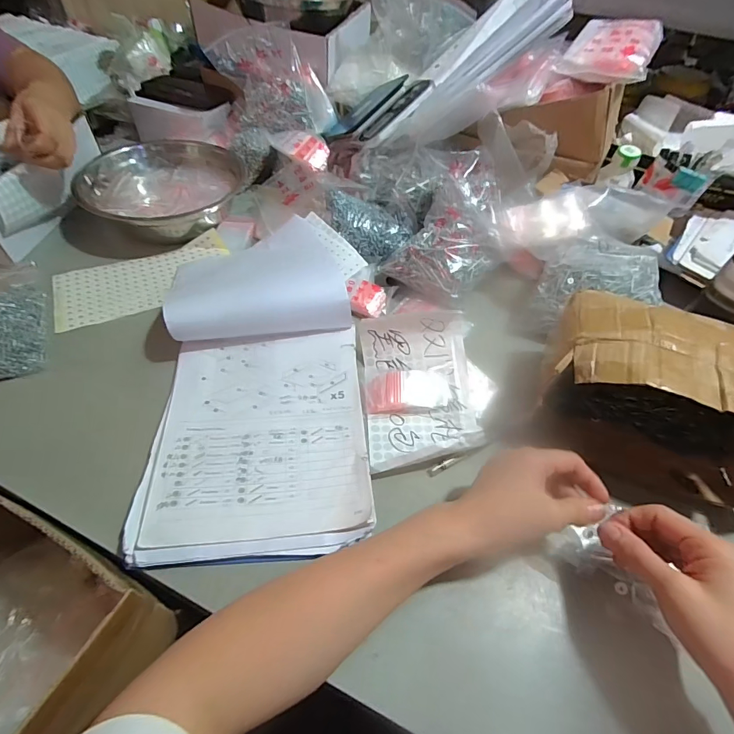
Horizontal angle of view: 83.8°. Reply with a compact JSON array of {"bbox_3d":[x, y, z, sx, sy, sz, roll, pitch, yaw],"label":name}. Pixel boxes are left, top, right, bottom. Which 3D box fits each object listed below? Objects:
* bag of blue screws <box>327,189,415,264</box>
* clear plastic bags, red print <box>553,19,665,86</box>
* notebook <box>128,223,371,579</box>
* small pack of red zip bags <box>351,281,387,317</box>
[{"bbox_3d":[0.000,-0.219,0.624,0.117,0.054,0.098,39,57,21],"label":"bag of blue screws"},{"bbox_3d":[0.359,-0.467,0.606,0.119,0.051,0.138,25,59,14],"label":"clear plastic bags, red print"},{"bbox_3d":[-0.124,-0.014,0.474,0.222,0.041,0.431,-6,52,-9],"label":"notebook"},{"bbox_3d":[0.004,-0.095,0.571,0.045,0.016,0.048,9,56,3],"label":"small pack of red zip bags"}]

